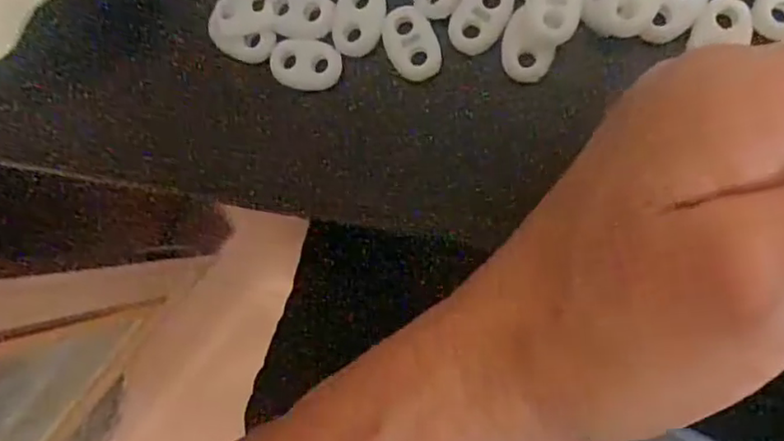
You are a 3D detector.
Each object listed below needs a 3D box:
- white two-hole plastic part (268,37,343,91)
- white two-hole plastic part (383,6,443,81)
[{"bbox_3d":[-0.027,-0.047,0.195,0.021,0.004,0.015,8,91,10],"label":"white two-hole plastic part"},{"bbox_3d":[0.005,-0.053,0.186,0.015,0.004,0.022,-23,86,9],"label":"white two-hole plastic part"}]

